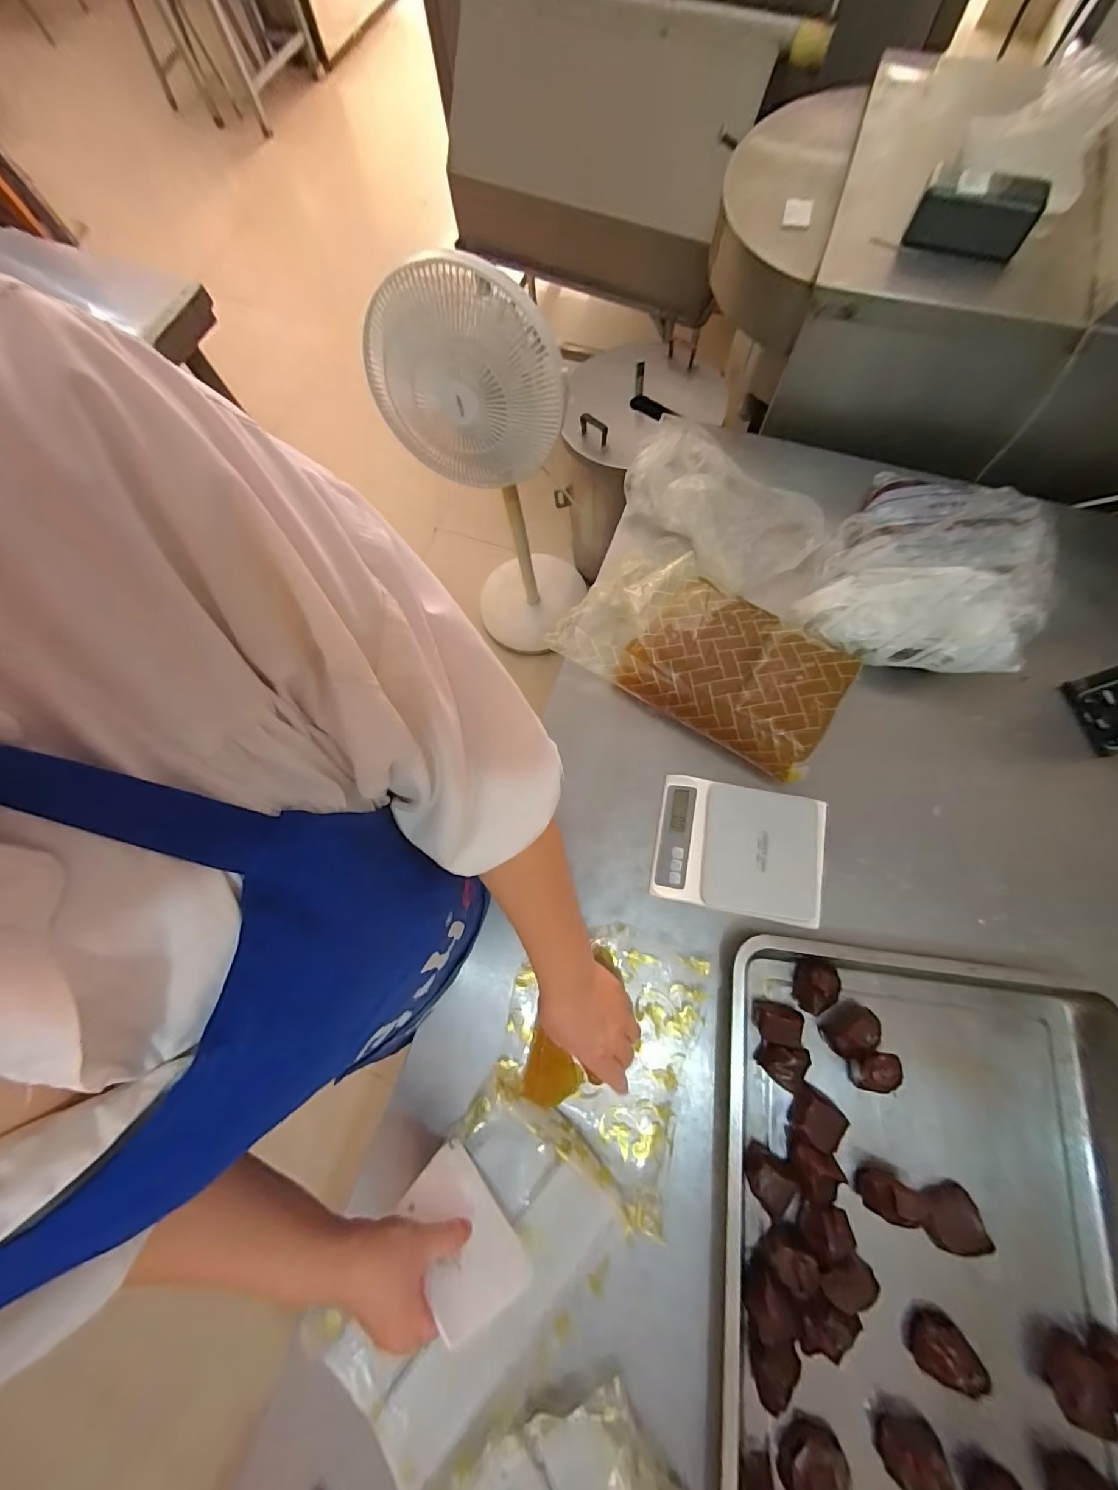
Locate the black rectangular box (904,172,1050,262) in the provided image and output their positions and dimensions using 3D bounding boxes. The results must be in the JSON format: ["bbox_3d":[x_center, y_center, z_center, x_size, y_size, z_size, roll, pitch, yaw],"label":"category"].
[{"bbox_3d":[0.490,-0.629,0.563,0.130,0.055,0.045,15,74,5],"label":"black rectangular box"}]

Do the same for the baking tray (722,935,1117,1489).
[{"bbox_3d":[0.360,0.512,0.440,0.405,0.046,0.589,7,74,3],"label":"baking tray"}]

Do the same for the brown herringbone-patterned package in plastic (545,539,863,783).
[{"bbox_3d":[0.186,-0.129,0.606,0.333,0.077,0.207,31,76,9],"label":"brown herringbone-patterned package in plastic"}]

